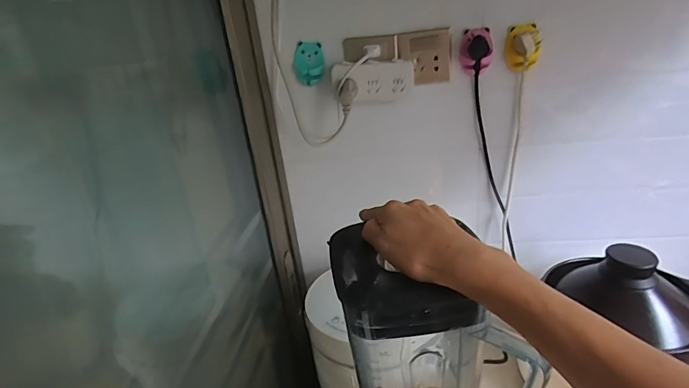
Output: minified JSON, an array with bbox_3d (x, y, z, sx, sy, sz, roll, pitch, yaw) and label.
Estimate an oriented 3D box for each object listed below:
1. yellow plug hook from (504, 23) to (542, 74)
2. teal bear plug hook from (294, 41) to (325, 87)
[{"bbox_3d":[0.281,-0.229,0.655,0.055,0.068,0.024,7,28,29],"label":"yellow plug hook"},{"bbox_3d":[-0.060,-0.222,0.707,0.048,0.067,0.028,-12,25,-11],"label":"teal bear plug hook"}]

